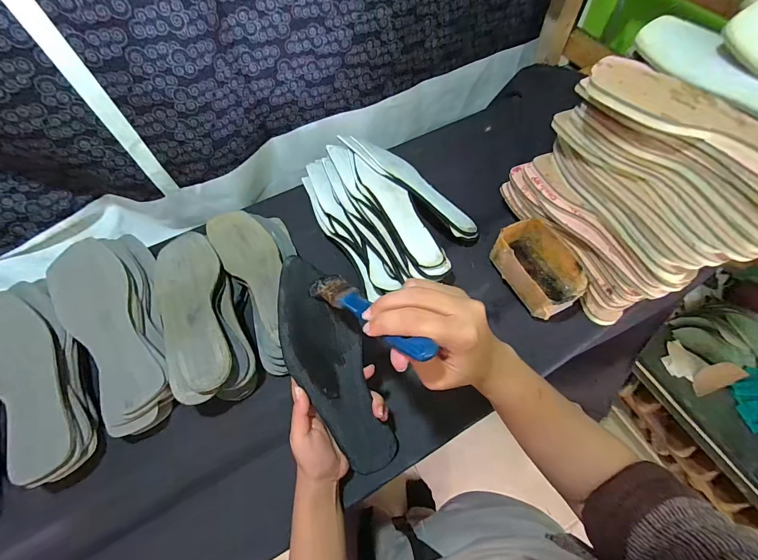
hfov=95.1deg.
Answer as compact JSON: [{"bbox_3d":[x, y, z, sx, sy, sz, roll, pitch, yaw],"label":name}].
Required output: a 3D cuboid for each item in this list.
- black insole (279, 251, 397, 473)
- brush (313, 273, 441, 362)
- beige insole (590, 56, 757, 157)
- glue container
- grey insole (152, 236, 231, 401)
[{"bbox_3d":[-0.043,0.101,0.363,0.072,0.019,0.251,-23,105,-11],"label":"black insole"},{"bbox_3d":[-0.014,0.024,0.279,0.029,0.011,0.158,-37,33,-17],"label":"brush"},{"bbox_3d":[0.323,-0.153,0.332,0.240,0.013,0.078,36,66,14],"label":"beige insole"},{"bbox_3d":[0.223,-0.018,0.486,0.087,0.065,0.128,-23,63,-11],"label":"glue container"},{"bbox_3d":[-0.239,0.032,0.436,0.080,0.023,0.236,-19,62,-9],"label":"grey insole"}]

